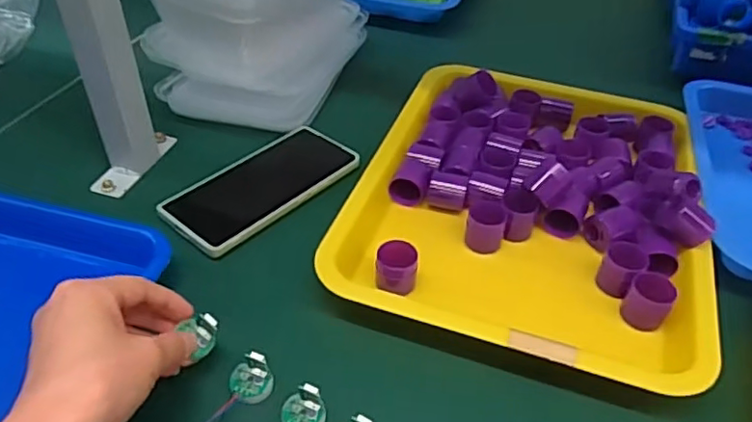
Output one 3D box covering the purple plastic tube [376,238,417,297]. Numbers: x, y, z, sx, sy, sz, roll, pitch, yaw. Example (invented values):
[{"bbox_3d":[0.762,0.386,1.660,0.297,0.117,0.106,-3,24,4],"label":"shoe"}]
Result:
[{"bbox_3d":[0.014,0.040,0.430,0.028,0.030,0.029,1,42,-1],"label":"purple plastic tube"}]

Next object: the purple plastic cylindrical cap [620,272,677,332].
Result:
[{"bbox_3d":[0.186,0.060,0.414,0.025,0.036,0.028,-32,52,-32],"label":"purple plastic cylindrical cap"}]

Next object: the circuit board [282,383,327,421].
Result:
[{"bbox_3d":[-0.042,0.118,0.357,0.025,0.015,0.027,-8,43,-10],"label":"circuit board"}]

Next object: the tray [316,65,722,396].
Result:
[{"bbox_3d":[0.123,-0.016,0.490,0.261,0.040,0.314,13,43,13],"label":"tray"}]

